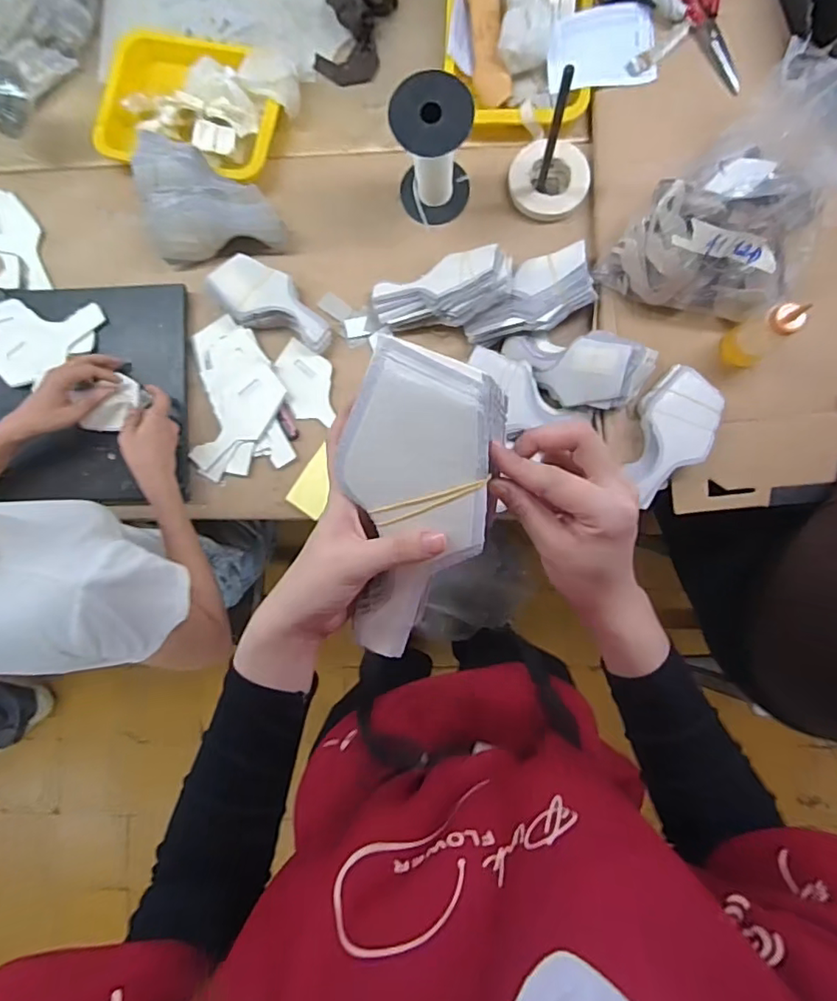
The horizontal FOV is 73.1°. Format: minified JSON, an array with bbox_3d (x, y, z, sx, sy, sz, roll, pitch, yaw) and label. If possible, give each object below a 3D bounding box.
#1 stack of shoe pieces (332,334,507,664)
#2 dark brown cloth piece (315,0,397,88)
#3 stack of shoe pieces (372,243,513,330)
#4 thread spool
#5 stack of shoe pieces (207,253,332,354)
[{"bbox_3d":[-0.002,0.008,0.335,0.086,0.033,0.186,8,107,3],"label":"stack of shoe pieces"},{"bbox_3d":[-0.095,-0.676,0.809,0.104,0.054,0.130,11,88,4],"label":"dark brown cloth piece"},{"bbox_3d":[0.028,-0.280,0.757,0.187,0.047,0.093,-10,88,16],"label":"stack of shoe pieces"},{"bbox_3d":[0.020,-0.443,0.728,0.097,0.163,0.092,-4,87,4],"label":"thread spool"},{"bbox_3d":[-0.199,-0.268,0.778,0.171,0.035,0.078,28,90,-11],"label":"stack of shoe pieces"}]

